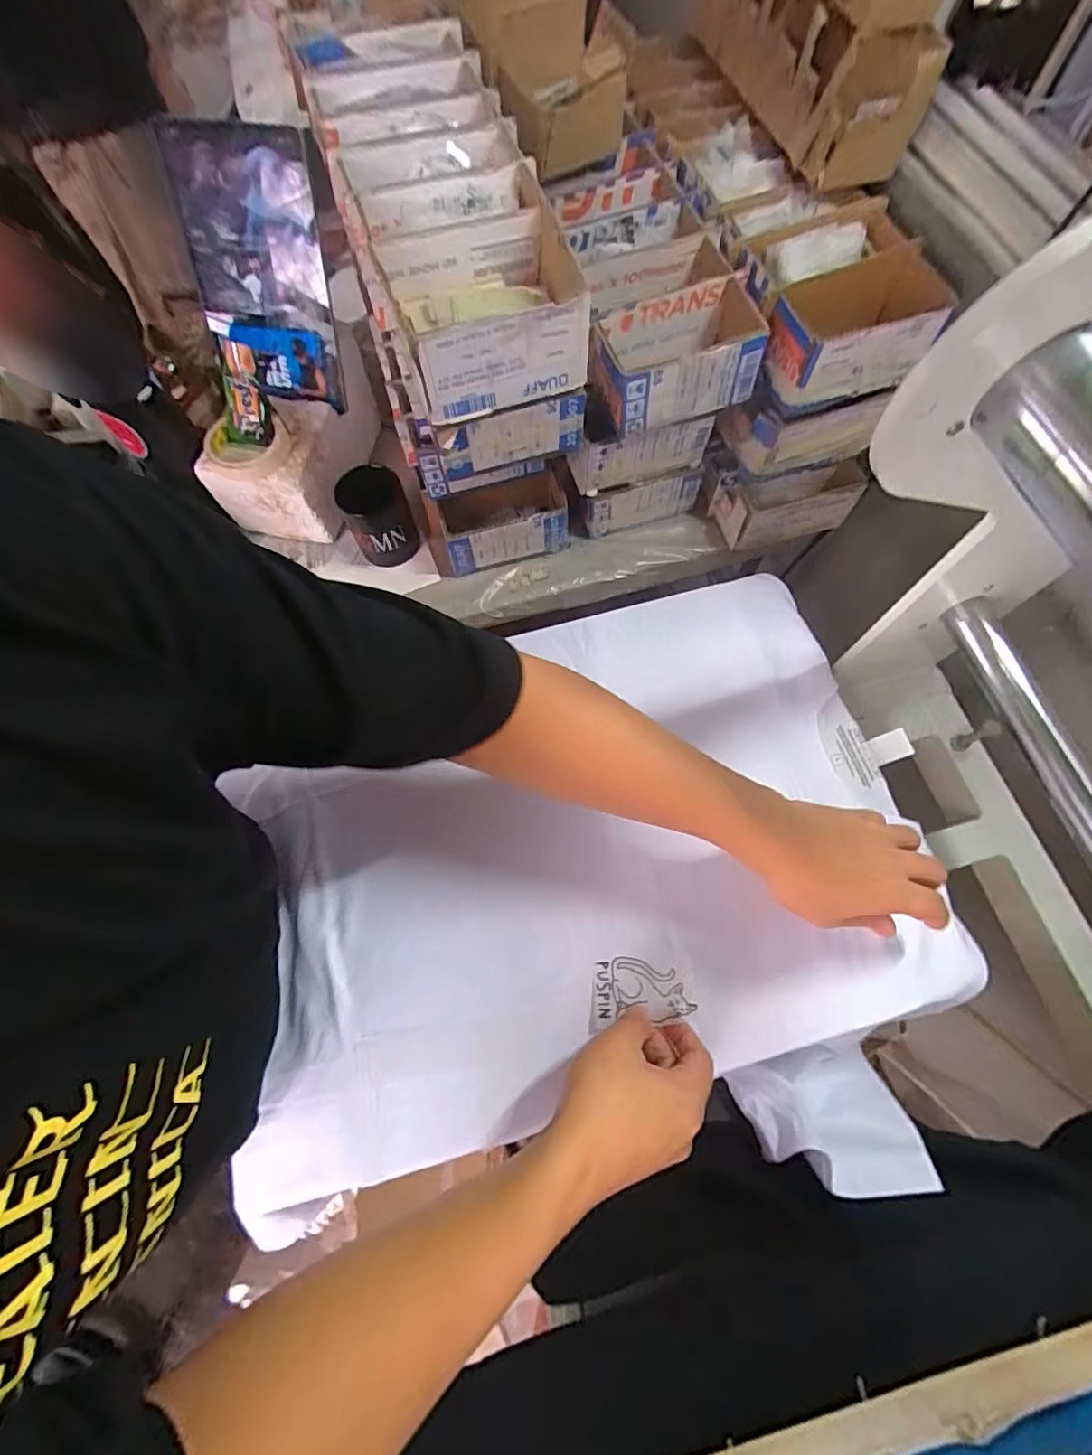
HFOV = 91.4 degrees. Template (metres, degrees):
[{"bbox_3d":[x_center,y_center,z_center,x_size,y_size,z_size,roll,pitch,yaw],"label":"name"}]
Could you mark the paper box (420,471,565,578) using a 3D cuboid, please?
[{"bbox_3d":[-0.061,-0.265,0.690,0.180,0.077,0.087,-14,70,-3],"label":"paper box"}]

